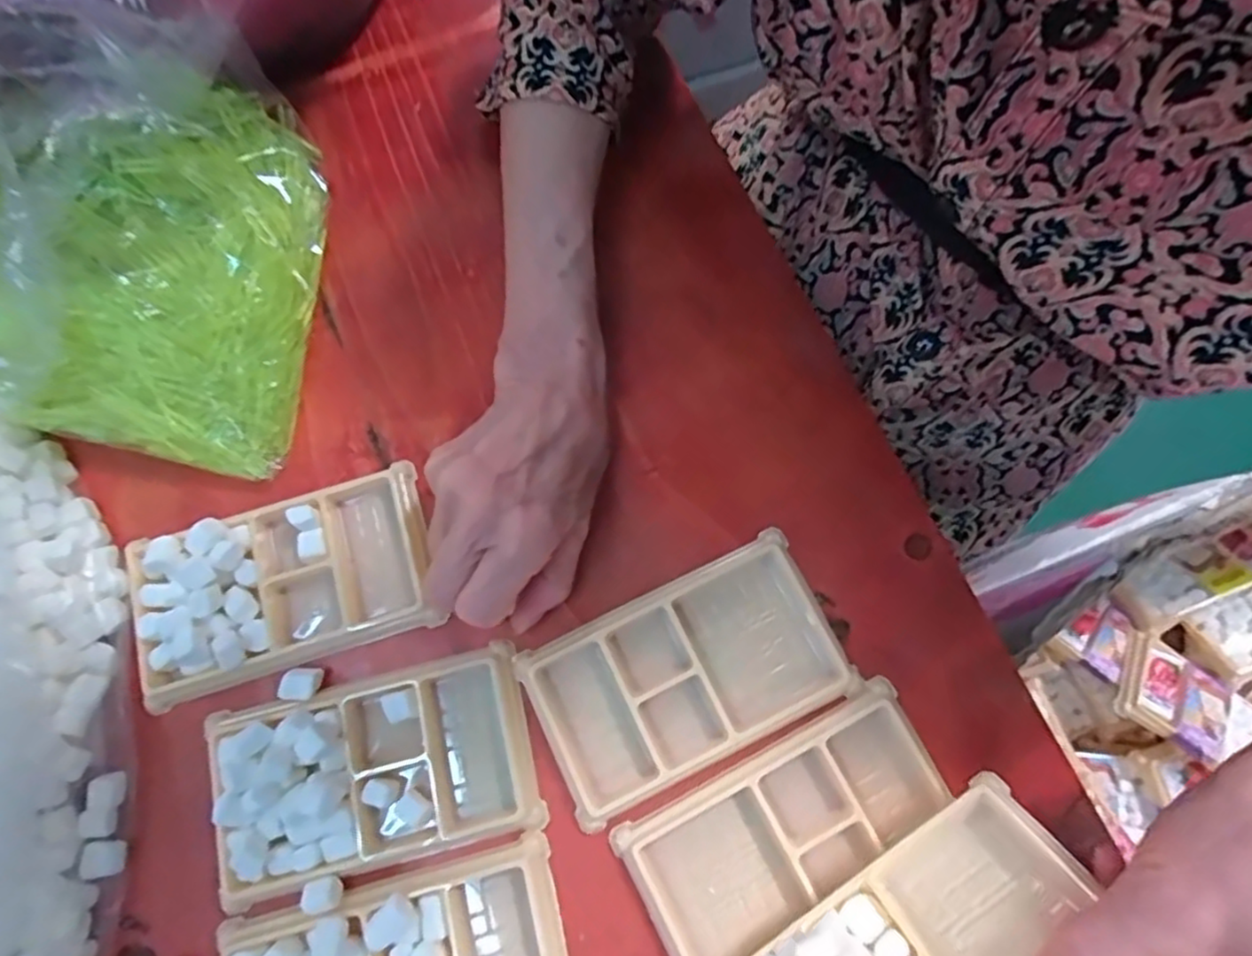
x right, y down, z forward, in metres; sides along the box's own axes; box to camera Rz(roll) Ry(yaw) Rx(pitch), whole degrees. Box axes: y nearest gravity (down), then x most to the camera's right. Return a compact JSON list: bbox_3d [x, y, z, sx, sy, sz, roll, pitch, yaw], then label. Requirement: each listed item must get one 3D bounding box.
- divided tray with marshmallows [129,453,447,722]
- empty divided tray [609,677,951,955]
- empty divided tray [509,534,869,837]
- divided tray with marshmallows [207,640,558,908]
[{"bbox_3d":[-0.159,0.047,0.307,0.132,0.018,0.077,-17,76,-4],"label":"divided tray with marshmallows"},{"bbox_3d":[0.069,0.149,0.283,0.134,0.013,0.068,-29,77,-7],"label":"empty divided tray"},{"bbox_3d":[0.027,0.086,0.299,0.135,0.013,0.076,-26,77,-6],"label":"empty divided tray"},{"bbox_3d":[-0.108,0.125,0.286,0.133,0.020,0.083,-15,76,-3],"label":"divided tray with marshmallows"}]

